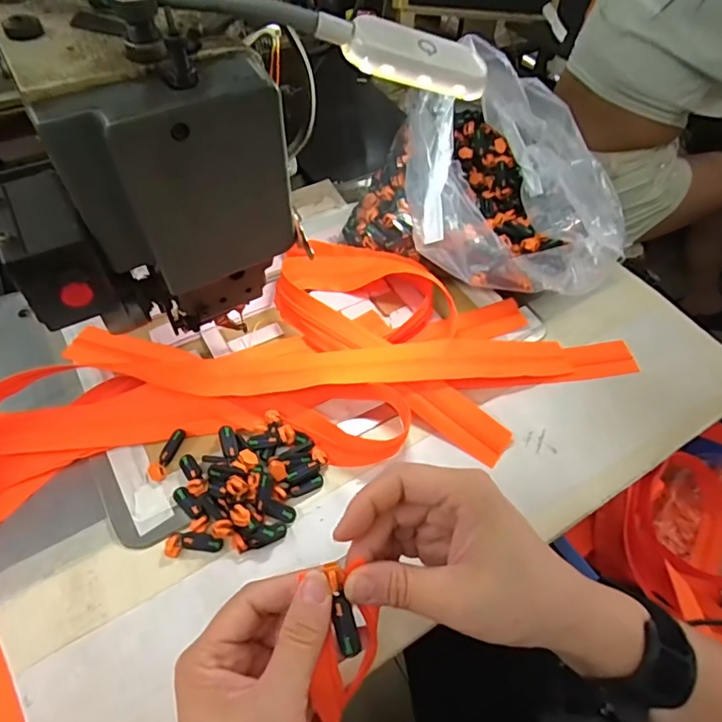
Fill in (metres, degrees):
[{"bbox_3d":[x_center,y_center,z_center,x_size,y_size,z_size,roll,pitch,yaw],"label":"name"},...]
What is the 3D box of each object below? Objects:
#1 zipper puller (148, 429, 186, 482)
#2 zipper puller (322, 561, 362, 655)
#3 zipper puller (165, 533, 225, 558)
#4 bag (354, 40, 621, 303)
[{"bbox_3d":[-0.139,0.067,0.367,0.012,0.006,0.039,15,55,7],"label":"zipper puller"},{"bbox_3d":[-0.009,0.120,0.249,0.010,0.006,0.042,-11,73,-11],"label":"zipper puller"},{"bbox_3d":[-0.109,0.119,0.334,0.035,0.008,0.012,-3,55,-6],"label":"zipper puller"},{"bbox_3d":[0.112,-0.146,0.411,0.160,0.138,0.213,-37,64,-26],"label":"bag"}]

